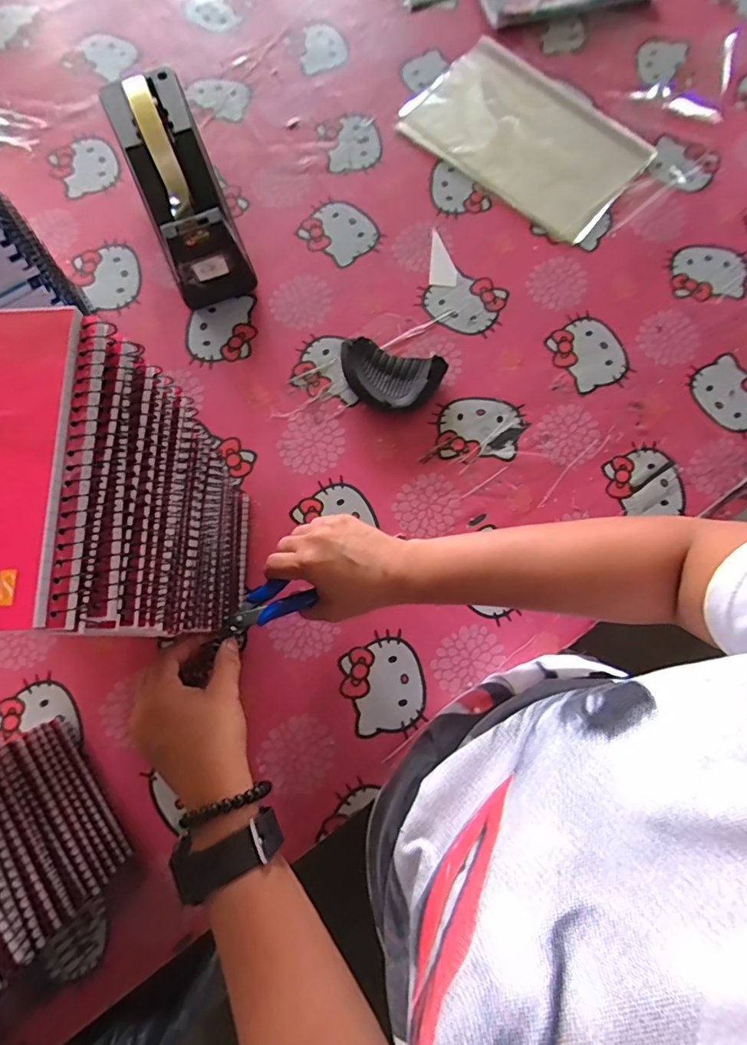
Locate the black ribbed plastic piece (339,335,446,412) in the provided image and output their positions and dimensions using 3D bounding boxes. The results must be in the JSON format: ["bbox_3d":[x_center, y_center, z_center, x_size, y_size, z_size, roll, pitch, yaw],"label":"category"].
[{"bbox_3d":[0.014,-0.146,0.497,0.100,0.032,0.063,22,78,4],"label":"black ribbed plastic piece"}]

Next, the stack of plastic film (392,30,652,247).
[{"bbox_3d":[0.178,-0.453,0.575,0.262,0.027,0.162,41,79,8],"label":"stack of plastic film"}]

